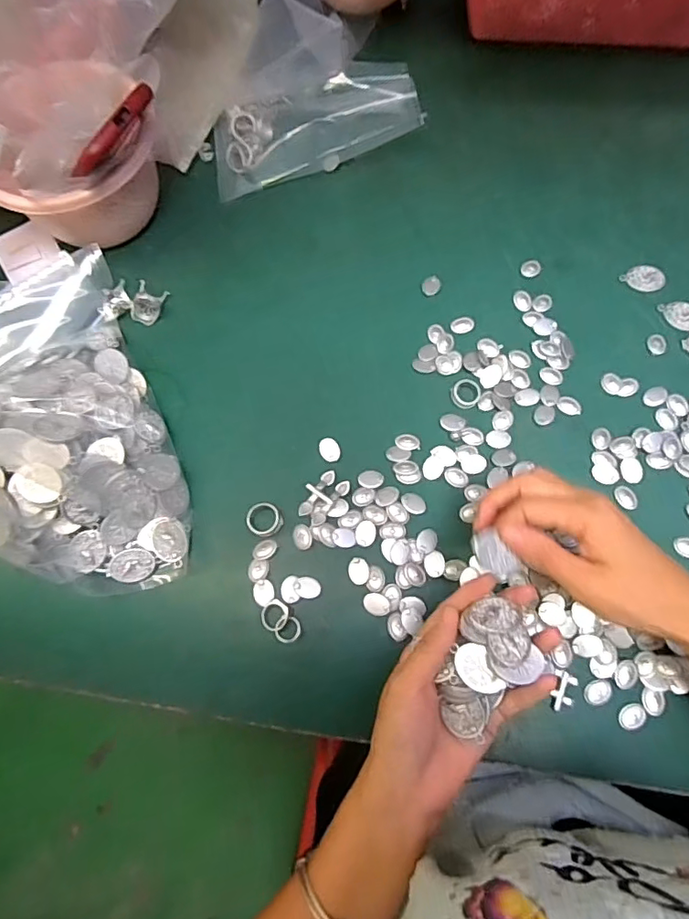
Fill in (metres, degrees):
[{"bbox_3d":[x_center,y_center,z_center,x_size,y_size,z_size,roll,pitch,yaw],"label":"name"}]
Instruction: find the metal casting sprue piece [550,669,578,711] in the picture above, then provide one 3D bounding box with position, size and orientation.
[{"bbox_3d":[0.149,0.158,0.358,0.014,0.004,0.026,18,74,8],"label":"metal casting sprue piece"}]

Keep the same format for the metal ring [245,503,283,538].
[{"bbox_3d":[-0.061,0.046,0.397,0.026,0.009,0.024,-1,73,2],"label":"metal ring"}]

